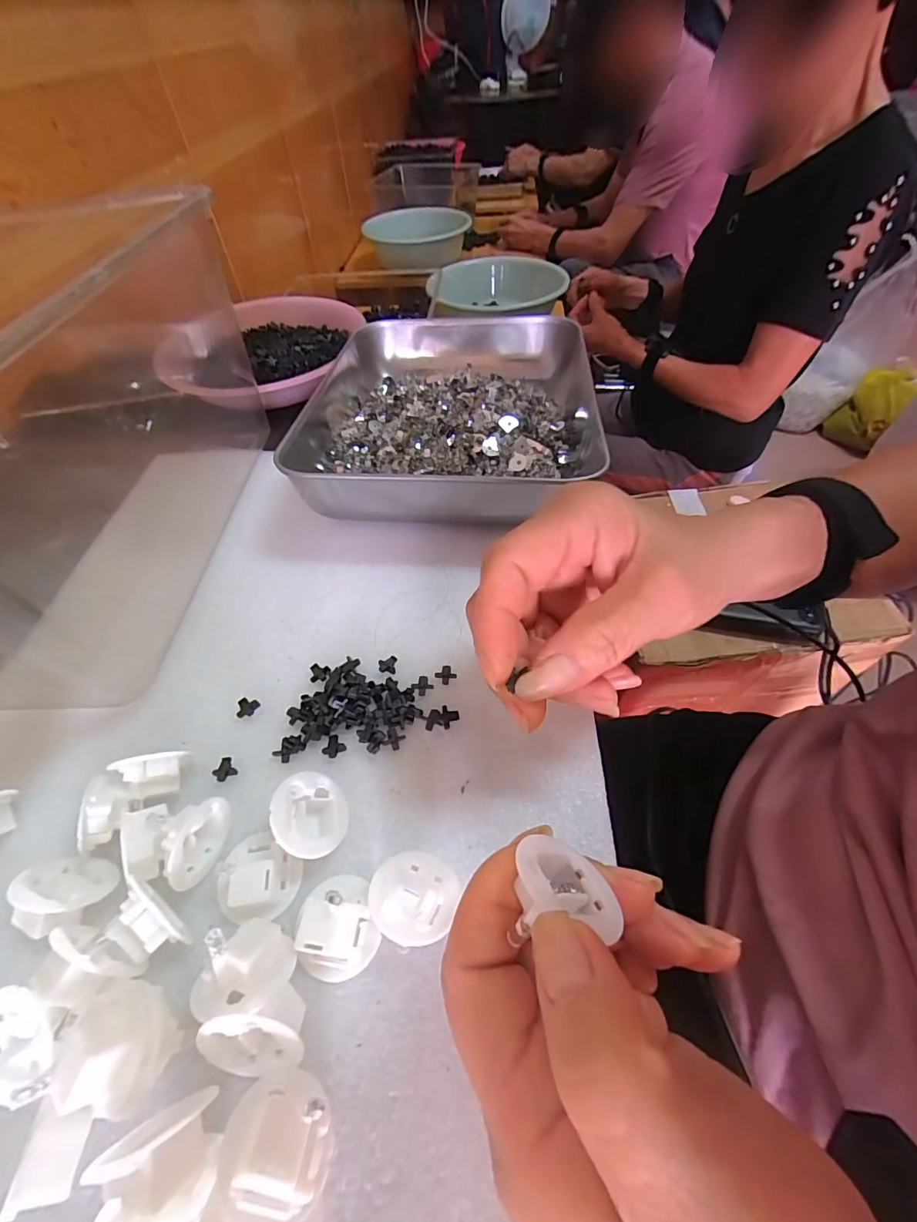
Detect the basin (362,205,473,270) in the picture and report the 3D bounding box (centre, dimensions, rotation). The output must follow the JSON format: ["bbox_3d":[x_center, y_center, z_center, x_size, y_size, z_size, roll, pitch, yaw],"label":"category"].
[{"bbox_3d":[-0.113,-1.131,1.374,0.304,0.109,0.304,4,54,5],"label":"basin"}]

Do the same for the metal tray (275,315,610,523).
[{"bbox_3d":[-0.009,-0.158,0.348,0.225,0.051,0.259,5,54,6],"label":"metal tray"}]

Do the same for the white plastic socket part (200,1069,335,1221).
[{"bbox_3d":[-0.053,0.162,0.130,0.027,0.025,0.043,-2,54,1],"label":"white plastic socket part"}]

